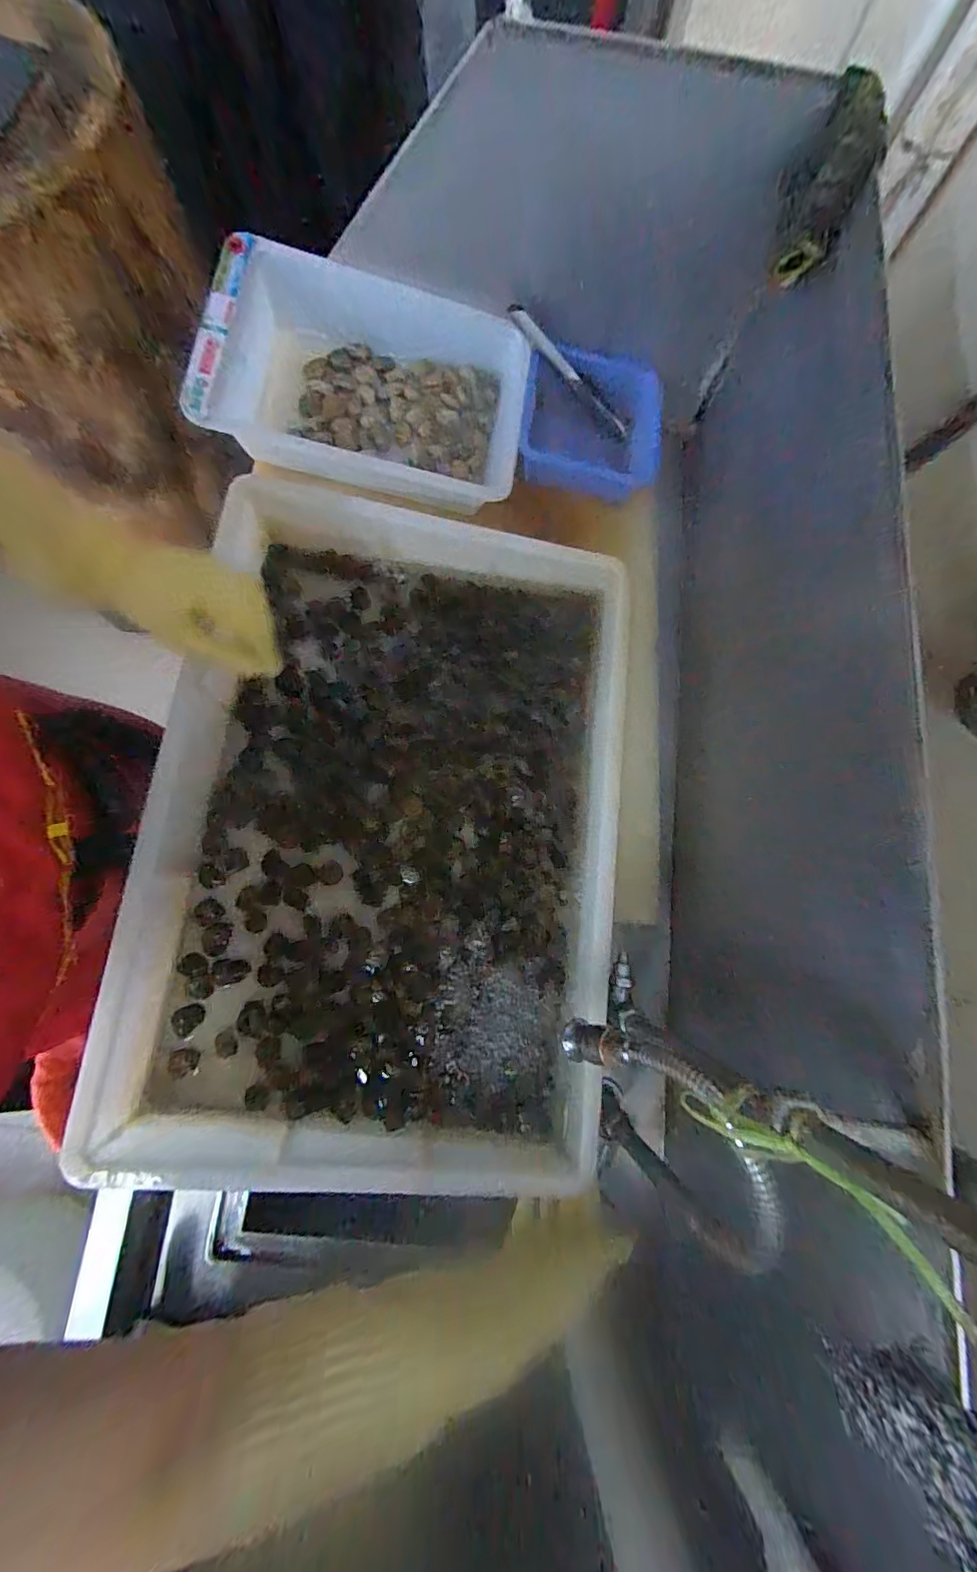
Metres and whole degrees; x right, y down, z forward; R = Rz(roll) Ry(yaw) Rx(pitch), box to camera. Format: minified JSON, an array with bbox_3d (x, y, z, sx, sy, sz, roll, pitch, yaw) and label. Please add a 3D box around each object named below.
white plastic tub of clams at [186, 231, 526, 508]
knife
[{"bbox_3d":[-0.134,-0.464,0.590,0.335,0.107,0.249,7,78,-2],"label":"white plastic tub of clams"},{"bbox_3d":[0.107,-0.525,0.652,0.209,0.018,0.014,21,75,-35],"label":"knife"}]

